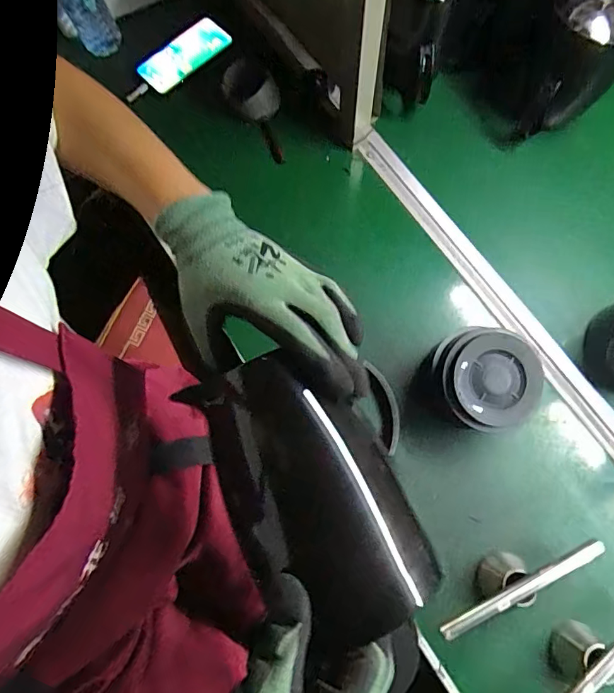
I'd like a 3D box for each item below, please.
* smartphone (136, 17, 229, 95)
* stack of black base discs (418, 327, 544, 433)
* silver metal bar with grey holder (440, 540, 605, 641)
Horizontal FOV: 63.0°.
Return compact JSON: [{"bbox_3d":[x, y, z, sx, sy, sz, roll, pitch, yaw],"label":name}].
[{"bbox_3d":[-0.201,-0.482,0.823,0.150,0.014,0.071,-39,76,-10],"label":"smartphone"},{"bbox_3d":[0.213,0.045,0.623,0.125,0.088,0.115,20,74,7],"label":"stack of black base discs"},{"bbox_3d":[0.233,0.266,0.572,0.202,0.065,0.047,-28,74,-7],"label":"silver metal bar with grey holder"}]

